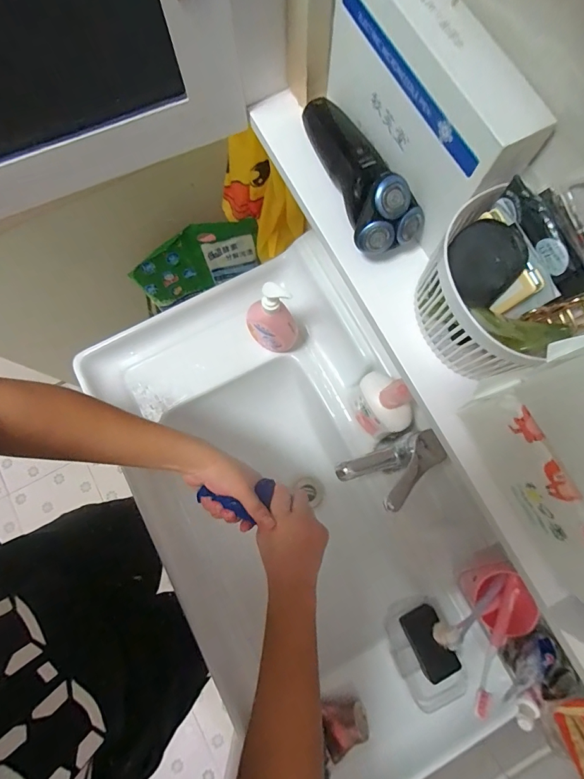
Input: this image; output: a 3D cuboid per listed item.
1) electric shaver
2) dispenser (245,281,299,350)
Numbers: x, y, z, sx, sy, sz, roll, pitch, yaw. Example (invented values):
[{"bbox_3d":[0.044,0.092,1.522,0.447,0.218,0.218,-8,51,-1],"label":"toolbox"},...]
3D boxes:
[{"bbox_3d":[0.053,-0.187,0.309,0.056,0.049,0.150,-22,80,-6],"label":"electric shaver"},{"bbox_3d":[-0.034,-0.108,0.605,0.088,0.179,0.045,24,79,3],"label":"dispenser"}]

